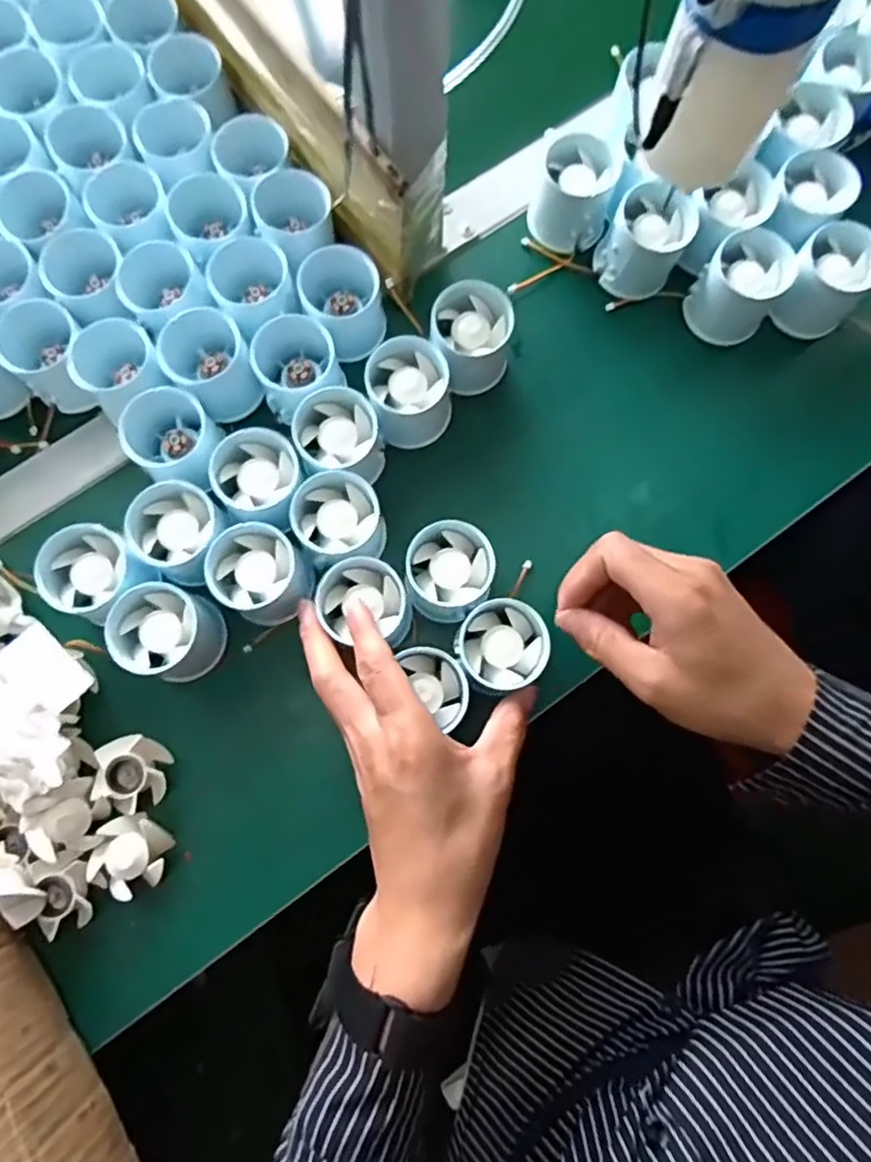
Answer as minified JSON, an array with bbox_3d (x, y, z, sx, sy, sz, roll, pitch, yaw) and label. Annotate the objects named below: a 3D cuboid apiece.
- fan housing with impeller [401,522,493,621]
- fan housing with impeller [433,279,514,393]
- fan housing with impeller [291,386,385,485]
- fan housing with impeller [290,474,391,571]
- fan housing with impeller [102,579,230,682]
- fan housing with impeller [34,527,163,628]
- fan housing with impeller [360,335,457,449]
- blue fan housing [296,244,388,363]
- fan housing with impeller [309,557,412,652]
[{"bbox_3d":[0.008,-0.004,0.400,0.051,0.049,0.052,0,78,0],"label":"fan housing with impeller"},{"bbox_3d":[0.024,-0.158,0.431,0.050,0.056,0.054,0,78,0],"label":"fan housing with impeller"},{"bbox_3d":[-0.060,-0.087,0.409,0.052,0.041,0.054,-4,78,-1],"label":"fan housing with impeller"},{"bbox_3d":[-0.058,-0.035,0.397,0.050,0.043,0.050,0,78,0],"label":"fan housing with impeller"},{"bbox_3d":[-0.159,0.031,0.388,0.053,0.048,0.051,0,78,0],"label":"fan housing with impeller"},{"bbox_3d":[-0.201,-0.003,0.388,0.055,0.045,0.053,0,78,0],"label":"fan housing with impeller"},{"bbox_3d":[-0.016,-0.120,0.421,0.054,0.054,0.050,0,78,0],"label":"fan housing with impeller"},{"bbox_3d":[-0.061,-0.184,0.433,0.052,0.043,0.060,-11,78,-3],"label":"blue fan housing"},{"bbox_3d":[-0.042,0.015,0.395,0.052,0.050,0.049,3,78,0],"label":"fan housing with impeller"}]

